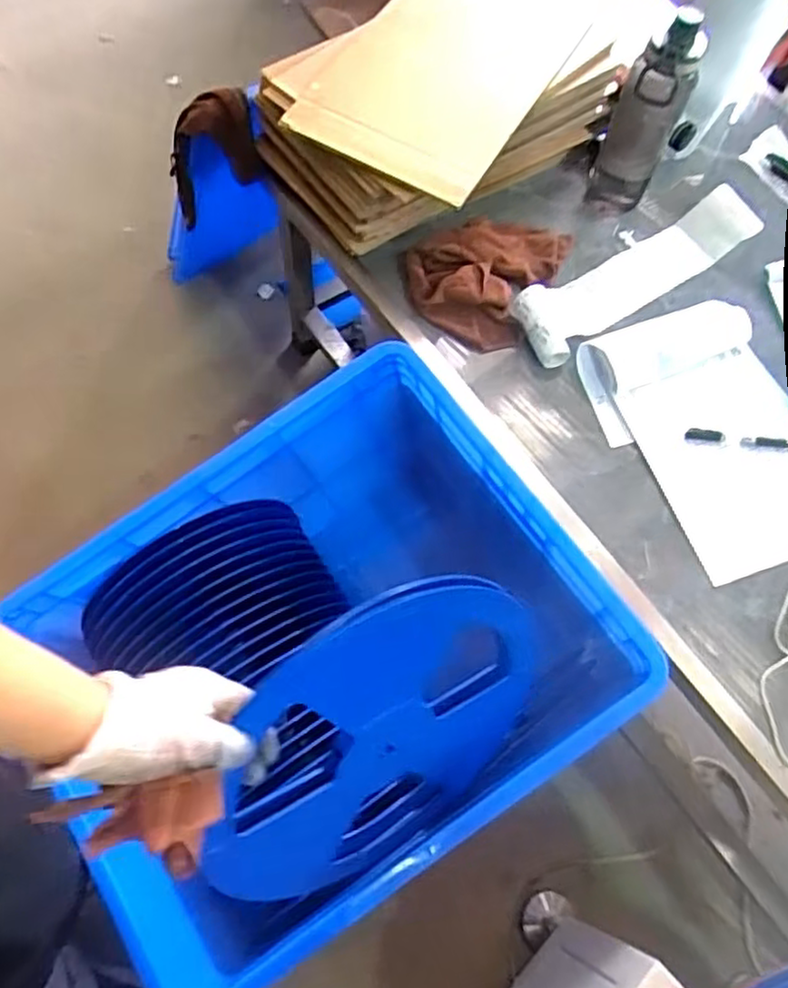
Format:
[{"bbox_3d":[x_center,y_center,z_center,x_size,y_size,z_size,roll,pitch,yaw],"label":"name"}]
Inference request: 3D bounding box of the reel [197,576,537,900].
[{"bbox_3d":[-0.003,0.213,0.595,0.302,0.303,0.025,-10,31,-36],"label":"reel"}]

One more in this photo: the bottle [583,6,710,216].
[{"bbox_3d":[0.321,-0.478,0.906,0.076,0.244,0.074,23,67,7],"label":"bottle"}]

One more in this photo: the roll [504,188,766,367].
[{"bbox_3d":[0.331,-0.301,0.949,0.409,0.042,0.097,-34,72,-16],"label":"roll"}]

